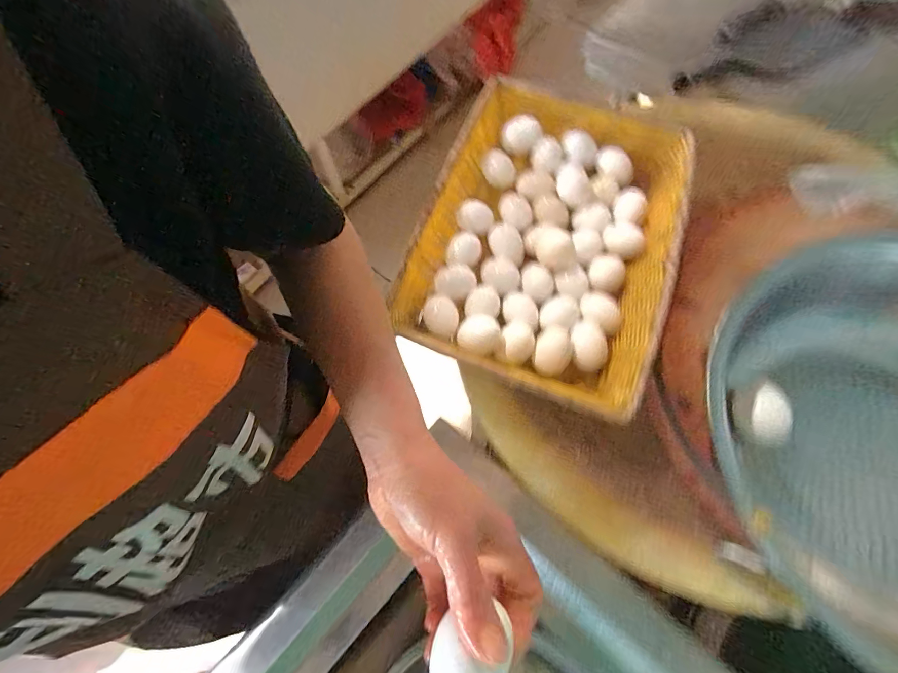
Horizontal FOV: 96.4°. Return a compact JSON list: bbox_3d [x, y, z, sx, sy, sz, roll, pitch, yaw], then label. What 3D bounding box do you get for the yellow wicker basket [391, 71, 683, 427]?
[{"bbox_3d":[0.127,-0.135,0.500,0.298,0.069,0.417,21,71,10],"label":"yellow wicker basket"}]

